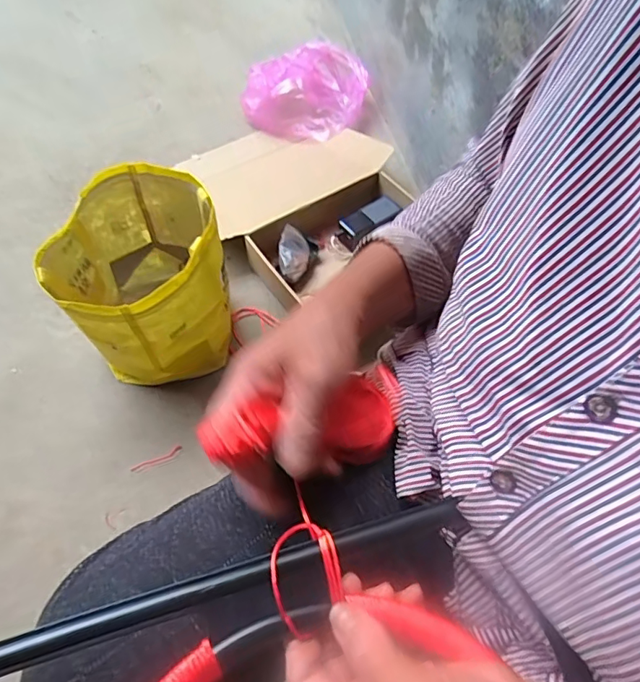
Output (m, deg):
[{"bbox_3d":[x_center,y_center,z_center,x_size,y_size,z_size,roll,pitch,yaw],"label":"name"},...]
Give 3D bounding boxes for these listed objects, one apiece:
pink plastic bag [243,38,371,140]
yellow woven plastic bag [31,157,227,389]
[{"bbox_3d":[-0.021,-0.550,1.119,0.282,0.107,0.192,-31,65,-21],"label":"pink plastic bag"},{"bbox_3d":[-0.273,-0.090,0.795,0.240,0.266,0.261,-10,60,-10],"label":"yellow woven plastic bag"}]

